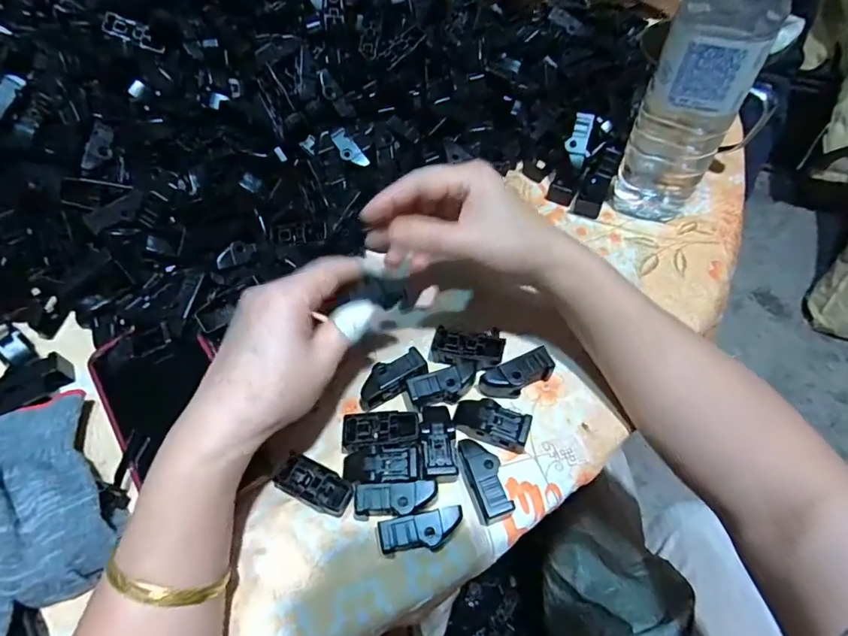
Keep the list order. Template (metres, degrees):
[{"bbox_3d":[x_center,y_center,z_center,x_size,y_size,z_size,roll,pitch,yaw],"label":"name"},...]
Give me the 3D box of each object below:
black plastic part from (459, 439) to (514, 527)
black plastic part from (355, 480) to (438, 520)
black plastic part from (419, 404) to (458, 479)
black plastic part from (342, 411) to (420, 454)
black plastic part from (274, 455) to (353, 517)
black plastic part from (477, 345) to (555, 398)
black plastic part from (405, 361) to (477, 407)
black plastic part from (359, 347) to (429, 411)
[{"bbox_3d":[0.037,0.098,0.300,0.024,0.022,0.046,-13,58,-3],"label":"black plastic part"},{"bbox_3d":[-0.016,0.110,0.297,0.048,0.022,0.018,-4,58,2],"label":"black plastic part"},{"bbox_3d":[0.009,0.077,0.313,0.021,0.012,0.050,-3,58,3],"label":"black plastic part"},{"bbox_3d":[-0.028,0.073,0.320,0.049,0.016,0.021,-3,58,2],"label":"black plastic part"},{"bbox_3d":[-0.067,0.102,0.303,0.047,0.009,0.023,21,62,16],"label":"black plastic part"},{"bbox_3d":[0.063,0.040,0.334,0.050,0.023,0.019,-22,59,-9],"label":"black plastic part"},{"bbox_3d":[0.014,0.046,0.331,0.046,0.017,0.020,-17,59,-6],"label":"black plastic part"},{"bbox_3d":[-0.022,0.041,0.336,0.050,0.020,0.023,-23,60,-10],"label":"black plastic part"}]

